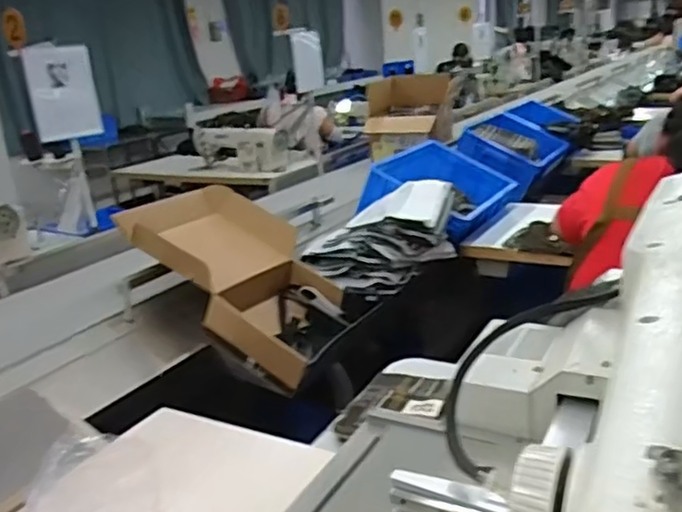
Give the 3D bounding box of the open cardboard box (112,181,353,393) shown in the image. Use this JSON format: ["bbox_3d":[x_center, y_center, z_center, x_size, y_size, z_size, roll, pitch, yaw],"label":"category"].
[{"bbox_3d":[-0.226,0.031,1.586,0.590,0.103,0.391,39,36,14],"label":"open cardboard box"}]

